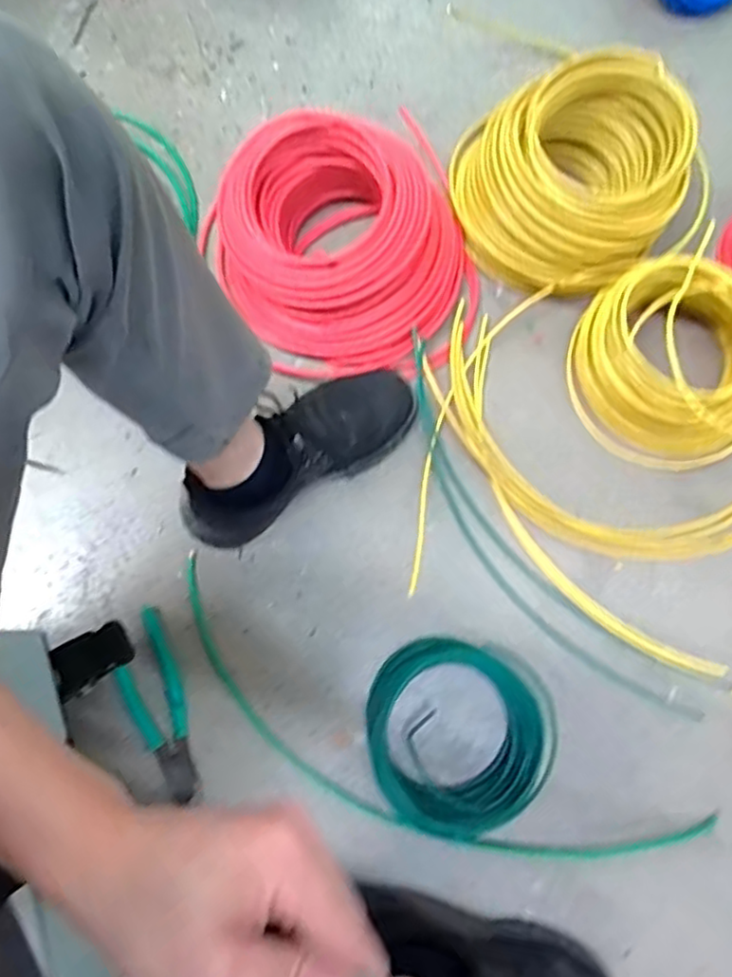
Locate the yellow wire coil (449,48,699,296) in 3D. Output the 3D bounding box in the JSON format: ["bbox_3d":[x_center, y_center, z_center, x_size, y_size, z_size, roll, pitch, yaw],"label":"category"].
[{"bbox_3d":[0.226,-0.343,0.761,0.226,0.131,0.213,0,79,0],"label":"yellow wire coil"}]

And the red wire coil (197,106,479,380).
[{"bbox_3d":[-0.024,-0.267,0.750,0.291,0.121,0.268,-10,79,-2],"label":"red wire coil"}]

